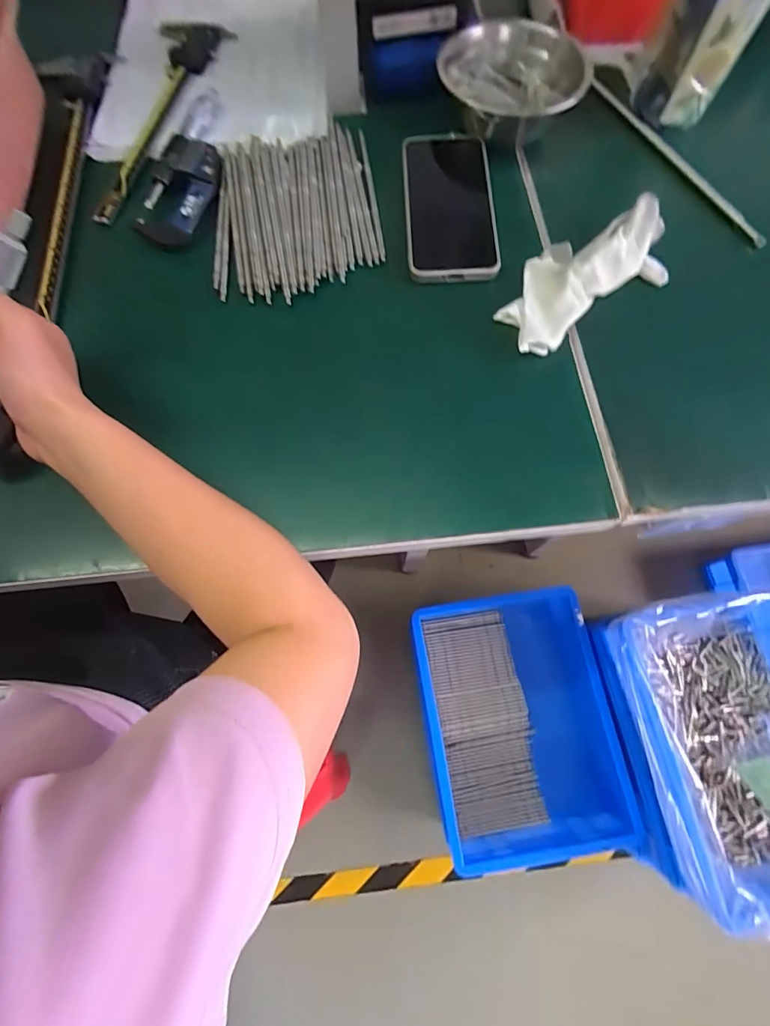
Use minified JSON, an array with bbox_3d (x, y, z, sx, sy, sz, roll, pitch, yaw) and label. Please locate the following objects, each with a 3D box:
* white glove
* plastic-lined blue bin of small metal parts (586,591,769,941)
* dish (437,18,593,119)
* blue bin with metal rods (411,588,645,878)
[{"bbox_3d":[0.167,-0.196,0.364,0.178,0.019,0.072,-33,75,-10],"label":"white glove"},{"bbox_3d":[0.556,0.347,0.703,0.311,0.134,0.416,-7,72,-3],"label":"plastic-lined blue bin of small metal parts"},{"bbox_3d":[0.114,-0.399,0.402,0.134,0.035,0.123,0,72,0],"label":"dish"},{"bbox_3d":[0.239,0.373,0.834,0.330,0.134,0.415,-9,72,-3],"label":"blue bin with metal rods"}]

